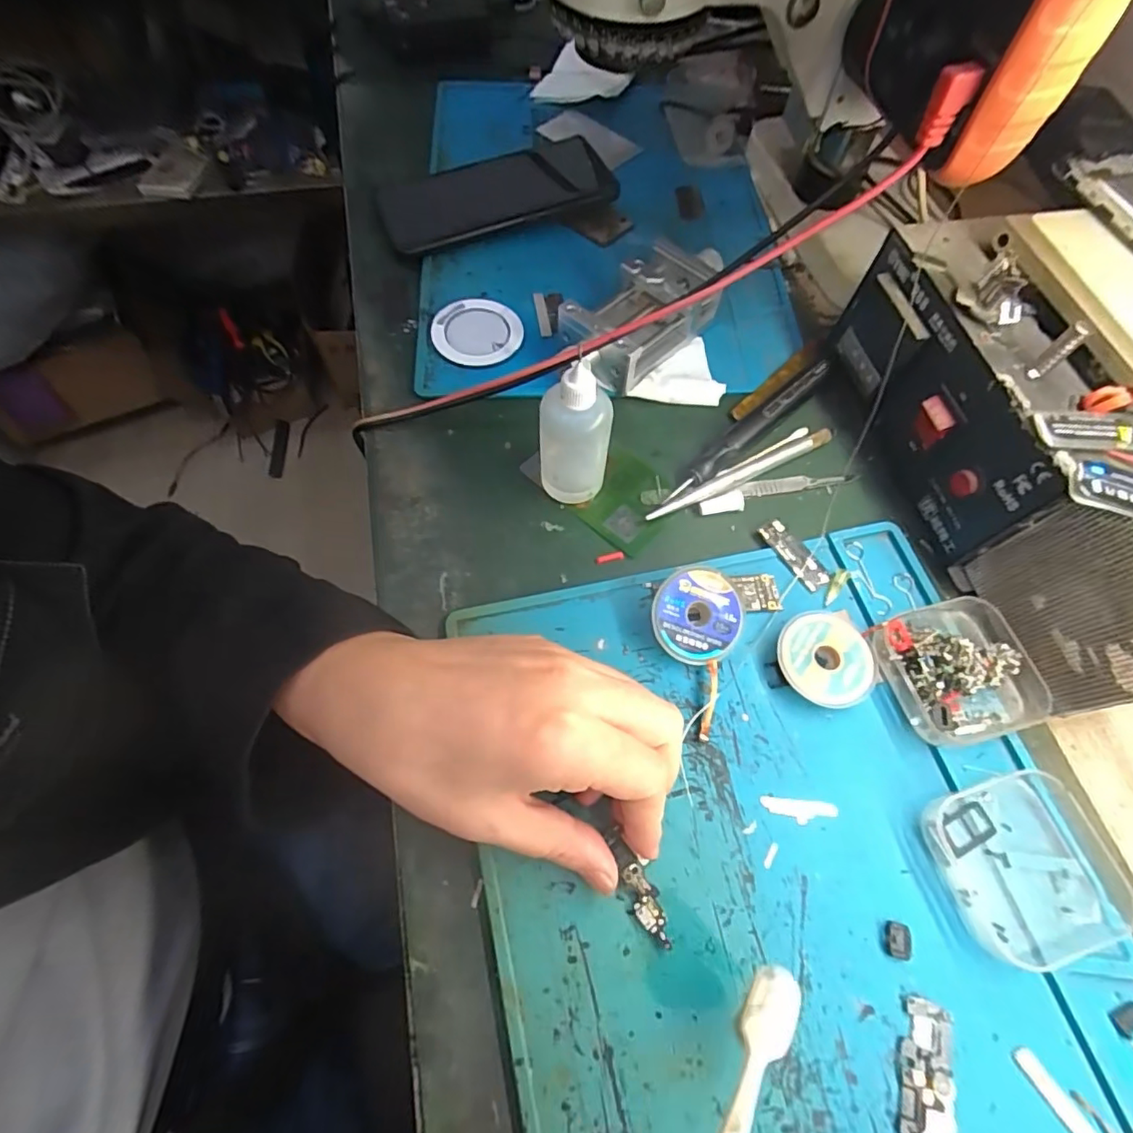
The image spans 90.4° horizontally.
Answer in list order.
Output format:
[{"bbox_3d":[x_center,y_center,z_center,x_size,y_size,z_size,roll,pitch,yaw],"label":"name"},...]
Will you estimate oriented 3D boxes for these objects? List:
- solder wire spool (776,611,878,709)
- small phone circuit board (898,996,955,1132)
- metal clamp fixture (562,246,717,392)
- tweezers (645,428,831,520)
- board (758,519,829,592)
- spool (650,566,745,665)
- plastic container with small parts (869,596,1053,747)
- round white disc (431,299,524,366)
[{"bbox_3d":[0.123,0.044,0.268,0.043,0.012,0.045,1,64,-1],"label":"solder wire spool"},{"bbox_3d":[0.128,0.194,0.200,0.018,0.004,0.064,15,64,6],"label":"small phone circuit board"},{"bbox_3d":[0.053,-0.161,0.355,0.059,0.036,0.122,41,69,17],"label":"metal clamp fixture"},{"bbox_3d":[0.100,-0.052,0.319,0.126,0.006,0.009,-25,67,-13],"label":"tweezers"},{"bbox_3d":[0.121,-0.006,0.298,0.014,0.004,0.043,-29,68,-15],"label":"board"},{"bbox_3d":[0.063,0.023,0.273,0.045,0.010,0.045,1,87,-10],"label":"spool"},{"bbox_3d":[0.183,0.047,0.263,0.062,0.022,0.063,-15,65,-9],"label":"plastic container with small parts"},{"bbox_3d":[-0.057,-0.149,0.357,0.055,0.008,0.051,1,64,-1],"label":"round white disc"}]

